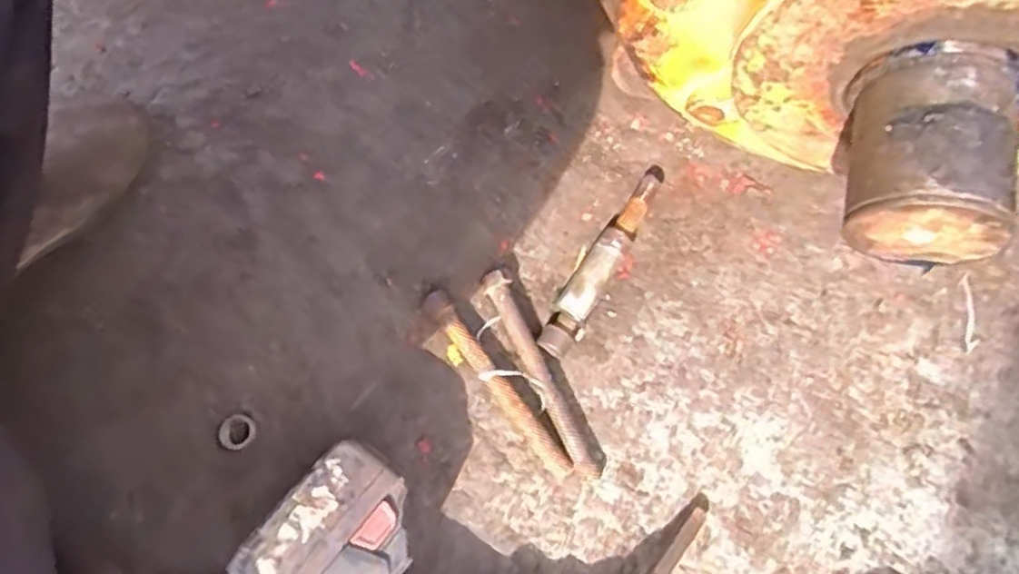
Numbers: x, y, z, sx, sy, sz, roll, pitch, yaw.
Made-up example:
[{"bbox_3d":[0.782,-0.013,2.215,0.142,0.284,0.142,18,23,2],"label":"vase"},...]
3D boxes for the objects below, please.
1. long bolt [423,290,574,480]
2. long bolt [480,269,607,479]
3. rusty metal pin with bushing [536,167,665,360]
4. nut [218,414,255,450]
[{"bbox_3d":[-0.011,0.071,0.538,0.019,0.019,0.168,-35,75,-11],"label":"long bolt"},{"bbox_3d":[0.023,0.063,0.537,0.022,0.021,0.166,-27,74,-9],"label":"long bolt"},{"bbox_3d":[0.075,-0.026,0.562,0.026,0.028,0.180,28,74,9],"label":"rusty metal pin with bushing"},{"bbox_3d":[-0.201,0.107,0.535,0.026,0.012,0.028,-35,75,-11],"label":"nut"}]

